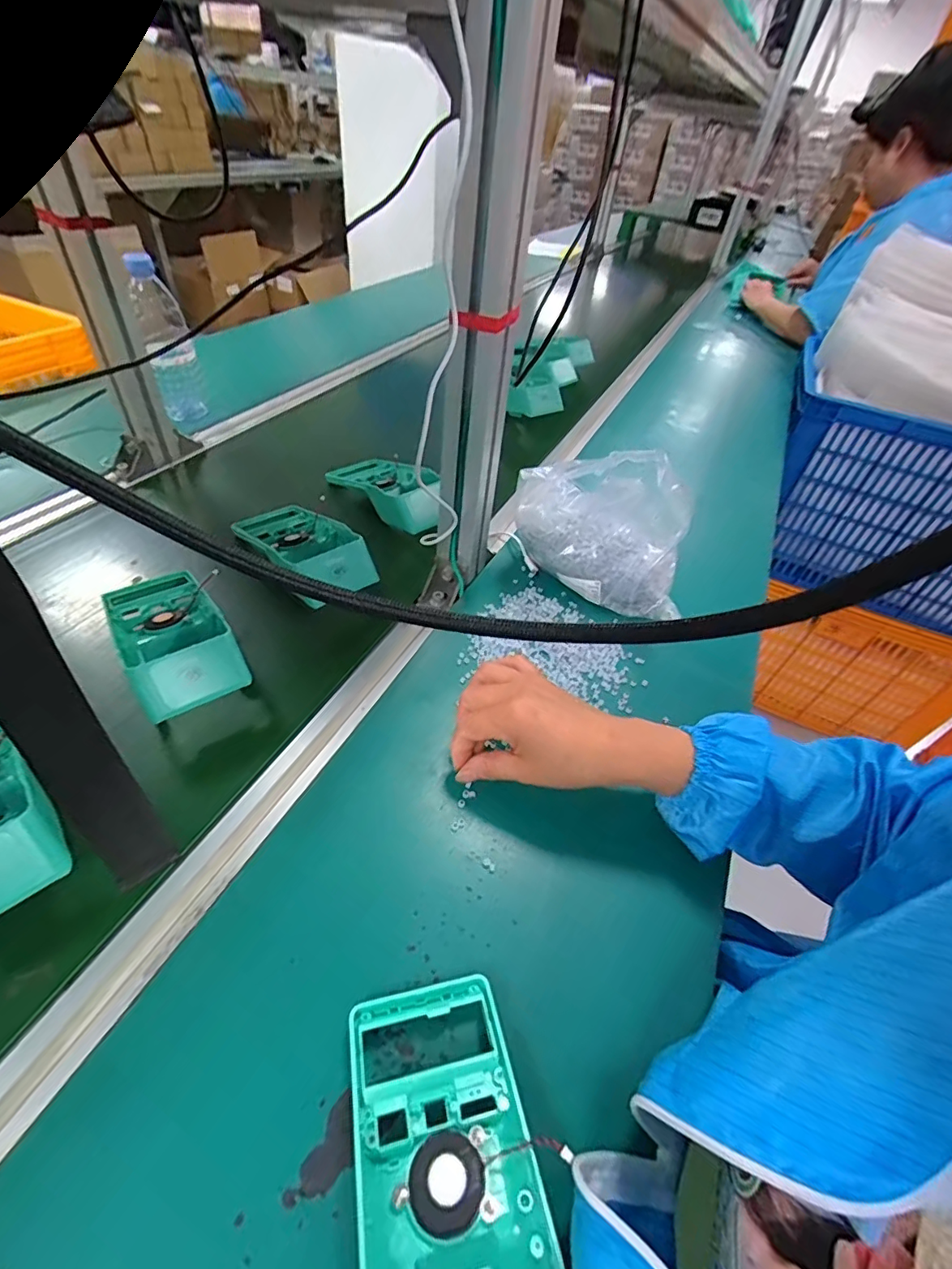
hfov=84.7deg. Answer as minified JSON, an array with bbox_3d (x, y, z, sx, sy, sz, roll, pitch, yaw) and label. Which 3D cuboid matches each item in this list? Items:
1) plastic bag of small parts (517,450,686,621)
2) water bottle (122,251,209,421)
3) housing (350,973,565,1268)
[{"bbox_3d":[0.134,-0.108,0.543,0.189,0.137,0.066,21,48,13],"label":"plastic bag of small parts"},{"bbox_3d":[-0.424,-0.396,0.723,0.060,0.193,0.059,-16,51,-20],"label":"water bottle"},{"bbox_3d":[-0.013,0.255,0.244,0.081,0.032,0.157,-7,45,-13],"label":"housing"}]

